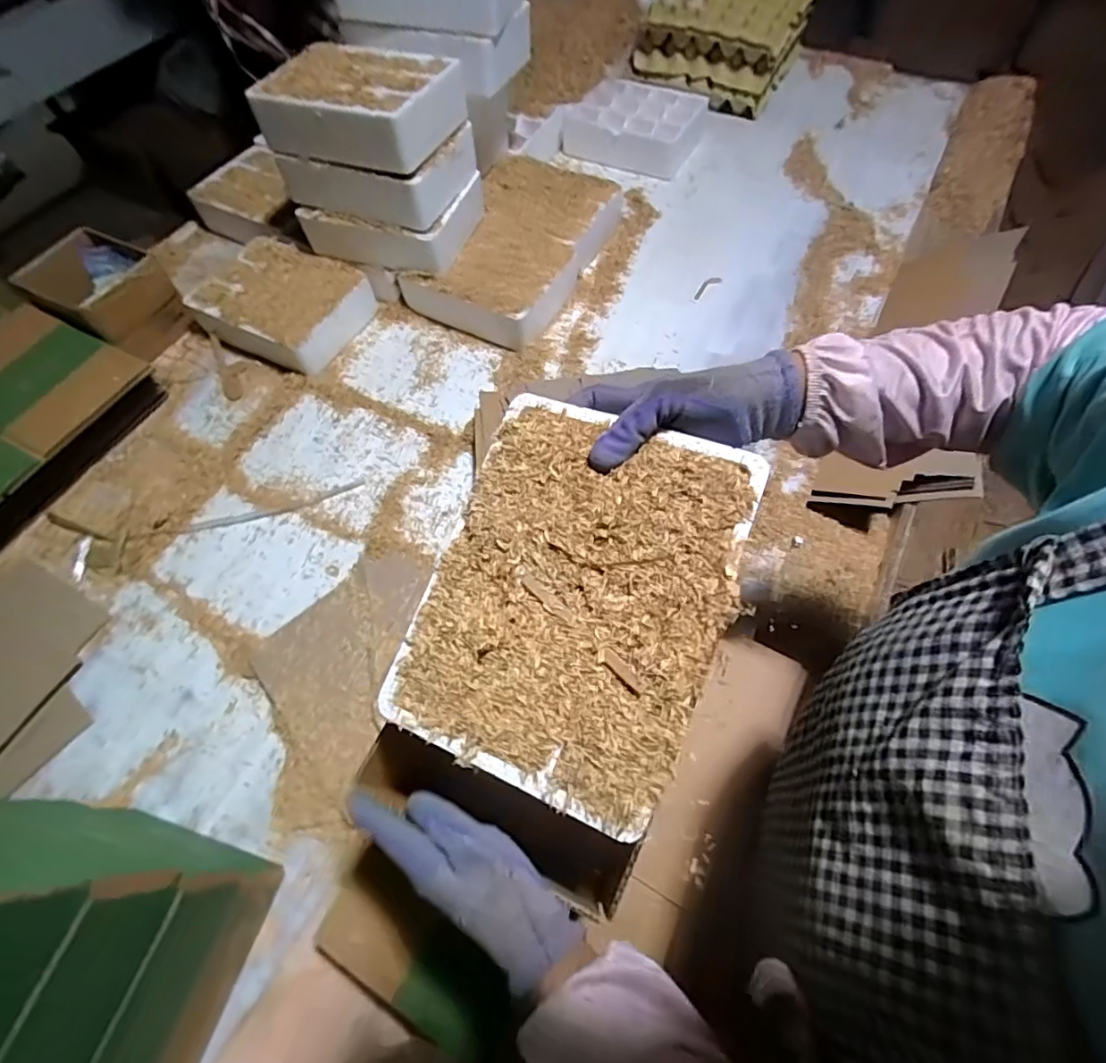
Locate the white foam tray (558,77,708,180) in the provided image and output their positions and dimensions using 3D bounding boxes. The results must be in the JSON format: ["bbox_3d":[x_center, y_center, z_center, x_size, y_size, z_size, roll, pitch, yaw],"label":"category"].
[{"bbox_3d":[0.170,-0.841,1.140,0.258,0.081,0.216,23,66,14],"label":"white foam tray"}]

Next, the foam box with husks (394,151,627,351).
[{"bbox_3d":[-0.059,-0.486,0.944,0.234,0.087,0.369,24,66,15],"label":"foam box with husks"}]

